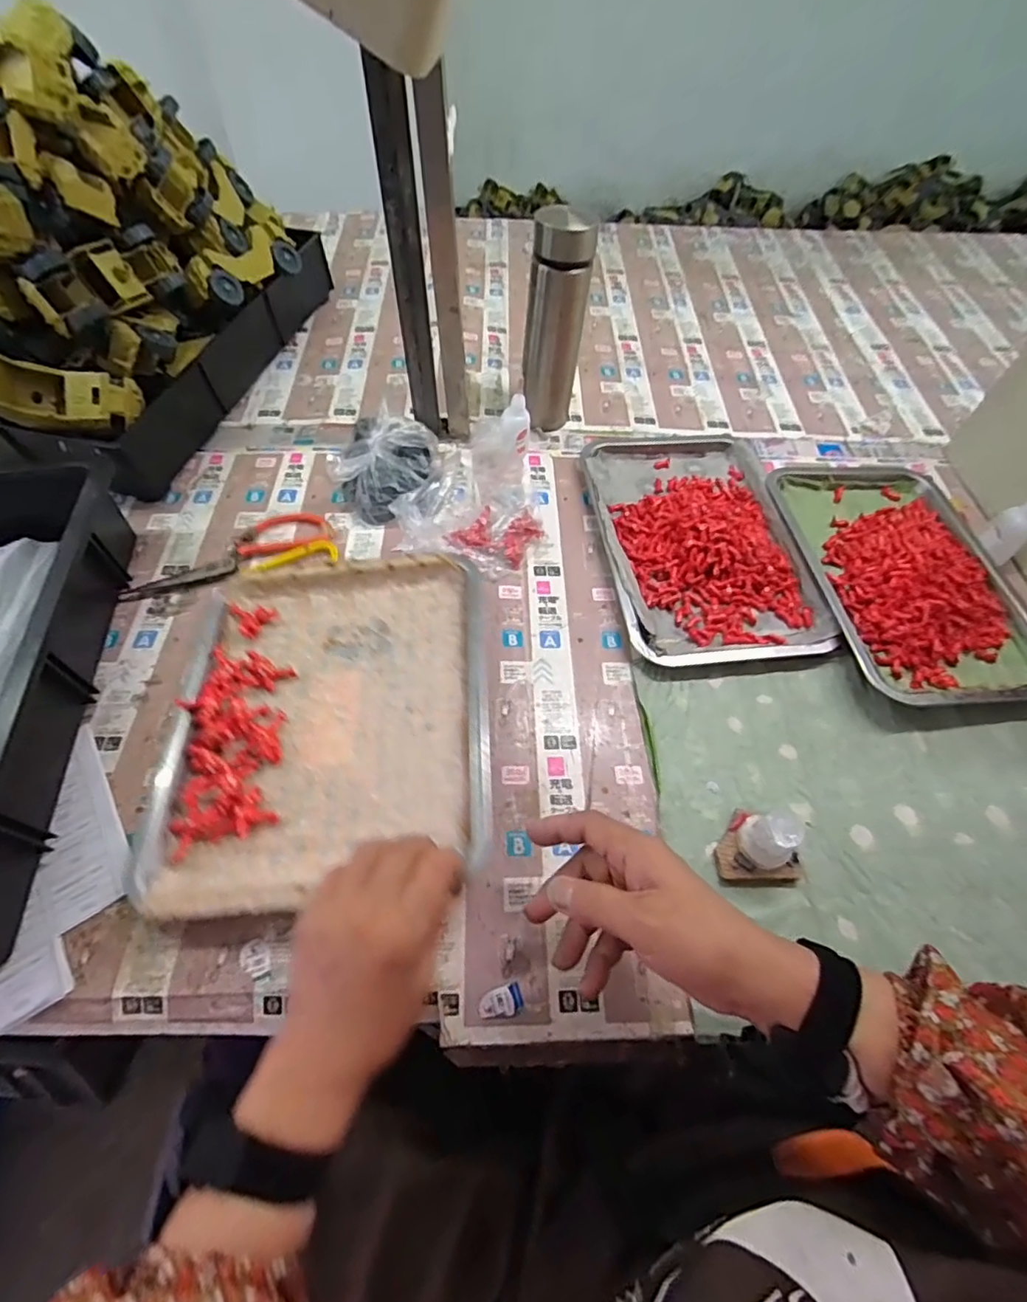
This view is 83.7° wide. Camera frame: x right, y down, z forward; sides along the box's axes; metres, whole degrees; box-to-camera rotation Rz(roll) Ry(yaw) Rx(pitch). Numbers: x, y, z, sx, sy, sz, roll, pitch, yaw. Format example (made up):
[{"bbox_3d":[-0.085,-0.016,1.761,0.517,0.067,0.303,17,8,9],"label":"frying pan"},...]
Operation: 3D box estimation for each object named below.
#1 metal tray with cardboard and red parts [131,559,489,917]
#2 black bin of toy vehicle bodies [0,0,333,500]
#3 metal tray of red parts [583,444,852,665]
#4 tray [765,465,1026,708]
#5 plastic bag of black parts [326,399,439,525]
[{"bbox_3d":[-0.153,0.049,0.477,0.258,0.037,0.299,-3,58,-2],"label":"metal tray with cardboard and red parts"},{"bbox_3d":[-0.476,-0.433,0.623,0.305,0.294,0.473,16,60,9],"label":"black bin of toy vehicle bodies"},{"bbox_3d":[0.190,-0.123,0.599,0.198,0.032,0.298,-4,58,-3],"label":"metal tray of red parts"},{"bbox_3d":[0.397,-0.089,0.587,0.199,0.034,0.317,-6,59,-4],"label":"tray"},{"bbox_3d":[-0.134,-0.199,0.620,0.108,0.054,0.141,5,58,3],"label":"plastic bag of black parts"}]

